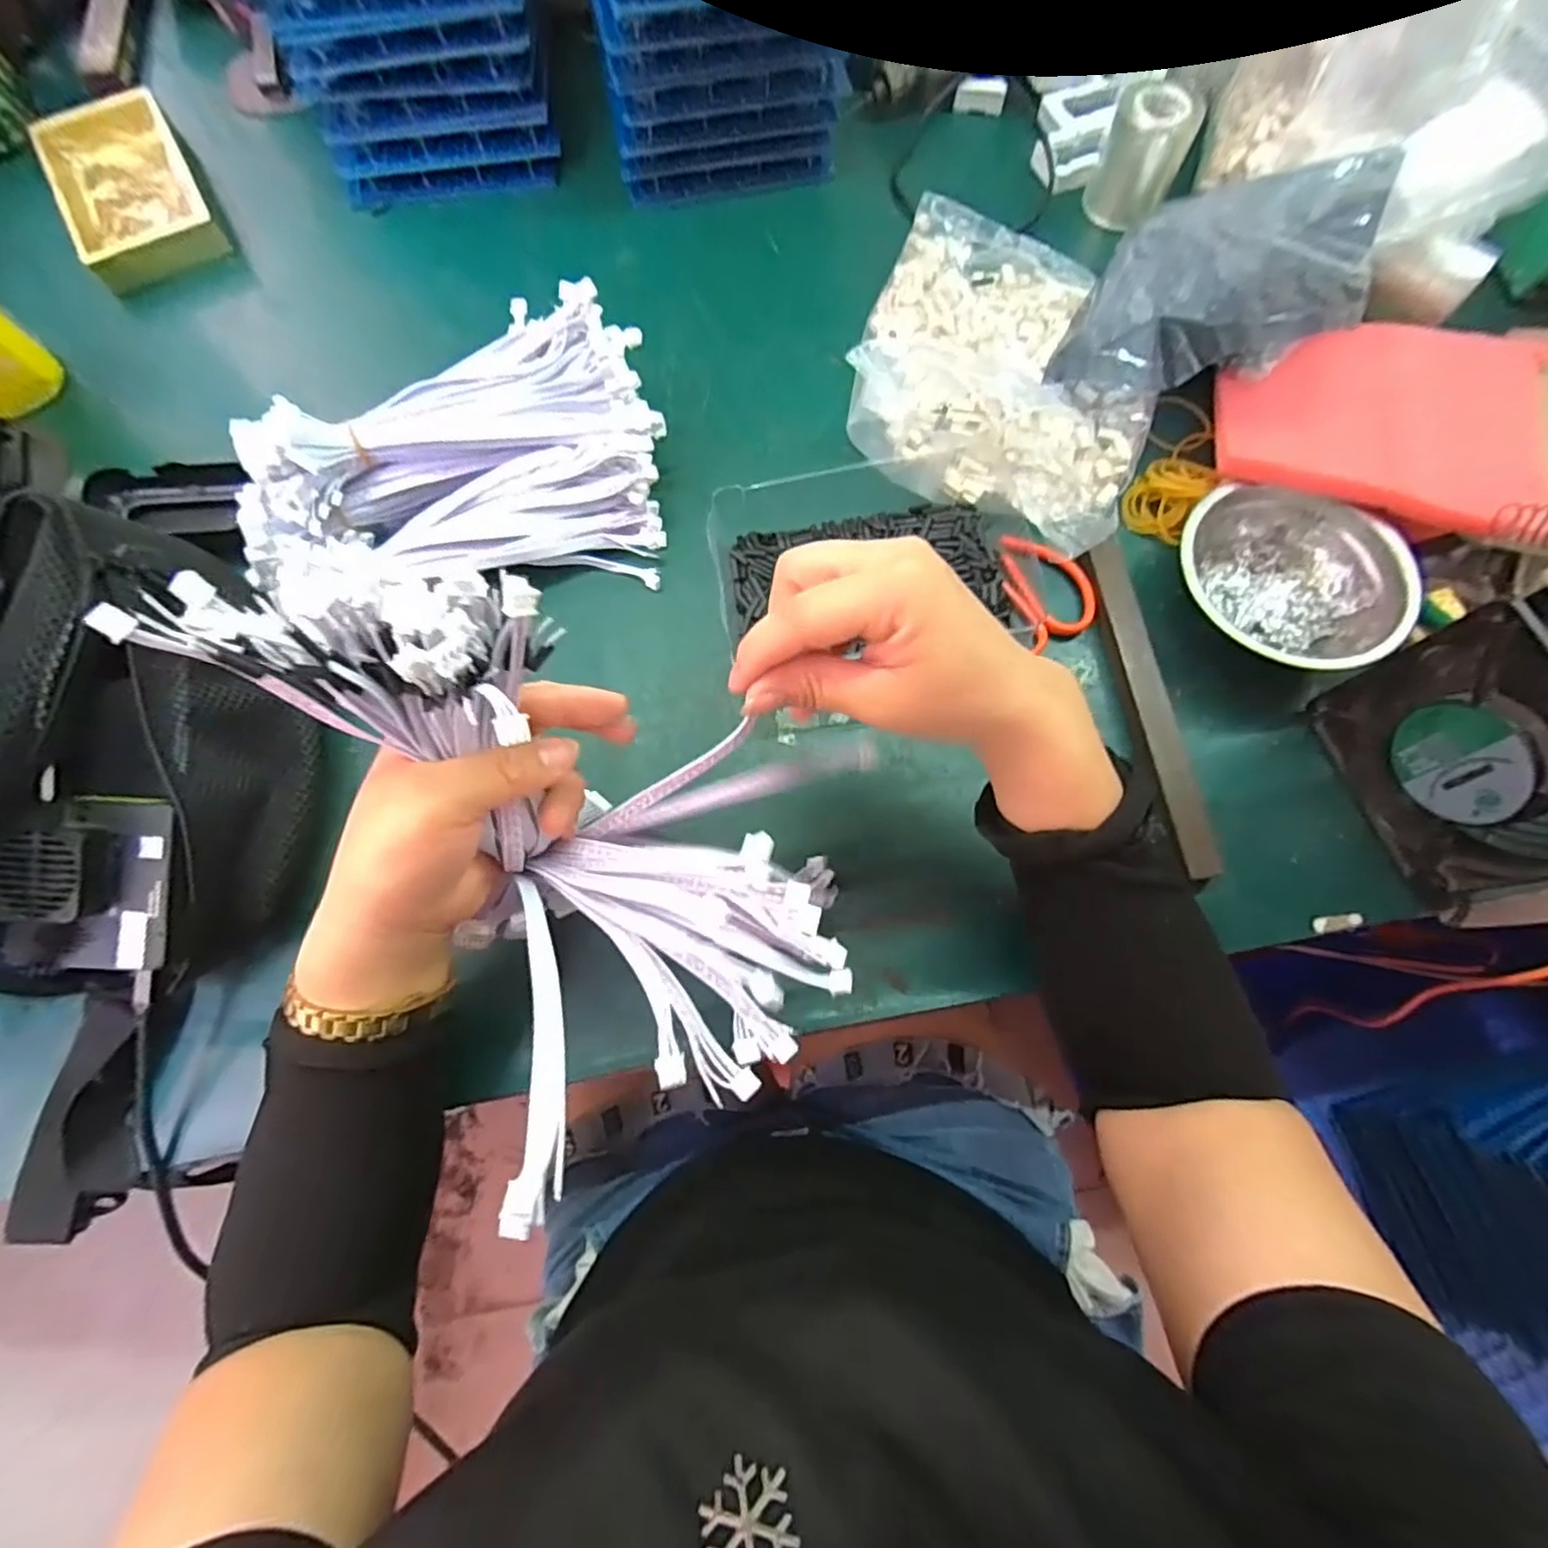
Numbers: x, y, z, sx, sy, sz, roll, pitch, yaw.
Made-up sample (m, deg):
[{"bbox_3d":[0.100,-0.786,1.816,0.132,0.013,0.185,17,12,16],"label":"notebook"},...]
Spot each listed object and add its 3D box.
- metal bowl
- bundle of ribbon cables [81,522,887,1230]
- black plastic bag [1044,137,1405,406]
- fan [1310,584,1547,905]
[{"bbox_3d":[0.305,-0.120,0.403,0.124,0.038,0.103,36,77,10],"label":"metal bowl"},{"bbox_3d":[-0.087,0.023,0.254,0.247,0.096,0.153,46,78,-15],"label":"bundle of ribbon cables"},{"bbox_3d":[0.289,-0.325,0.431,0.133,0.091,0.194,28,76,8],"label":"black plastic bag"},{"bbox_3d":[0.355,-0.009,0.328,0.056,0.120,0.125,-17,74,-4],"label":"fan"}]

